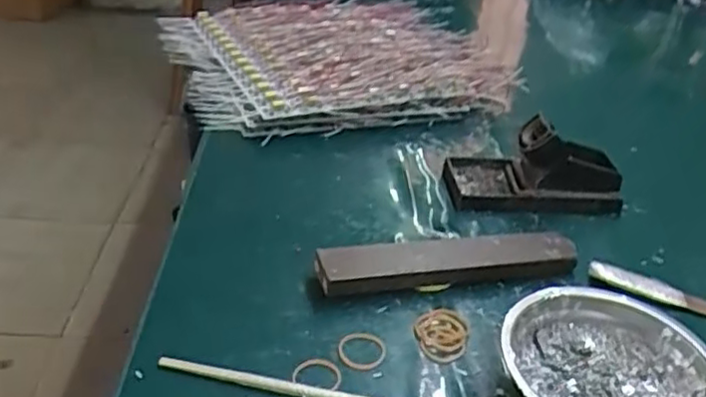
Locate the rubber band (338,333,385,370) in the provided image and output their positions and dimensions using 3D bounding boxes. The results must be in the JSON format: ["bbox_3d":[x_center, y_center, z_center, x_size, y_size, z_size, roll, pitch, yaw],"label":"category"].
[{"bbox_3d":[0.006,0.097,0.431,0.030,0.004,0.029,-1,33,-9],"label":"rubber band"}]

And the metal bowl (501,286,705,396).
[{"bbox_3d":[0.152,0.109,0.402,0.123,0.040,0.124,4,33,-3],"label":"metal bowl"}]

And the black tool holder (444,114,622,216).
[{"bbox_3d":[0.161,-0.032,0.607,0.145,0.065,0.084,-3,34,-12],"label":"black tool holder"}]

